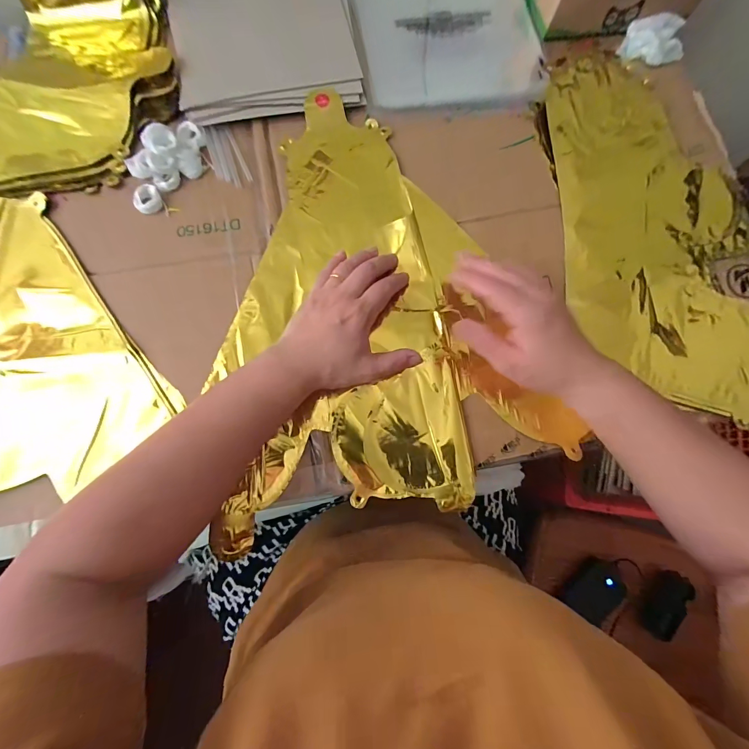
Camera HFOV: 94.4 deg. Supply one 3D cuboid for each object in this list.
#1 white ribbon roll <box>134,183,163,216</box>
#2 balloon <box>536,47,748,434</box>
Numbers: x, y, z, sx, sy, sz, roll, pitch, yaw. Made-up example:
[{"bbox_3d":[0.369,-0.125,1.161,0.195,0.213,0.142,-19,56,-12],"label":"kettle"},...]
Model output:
[{"bbox_3d":[-0.232,-0.179,0.356,0.027,0.011,0.025,-38,82,-7],"label":"white ribbon roll"},{"bbox_3d":[0.295,-0.153,0.361,0.218,0.013,0.428,-13,80,-3],"label":"balloon"}]

